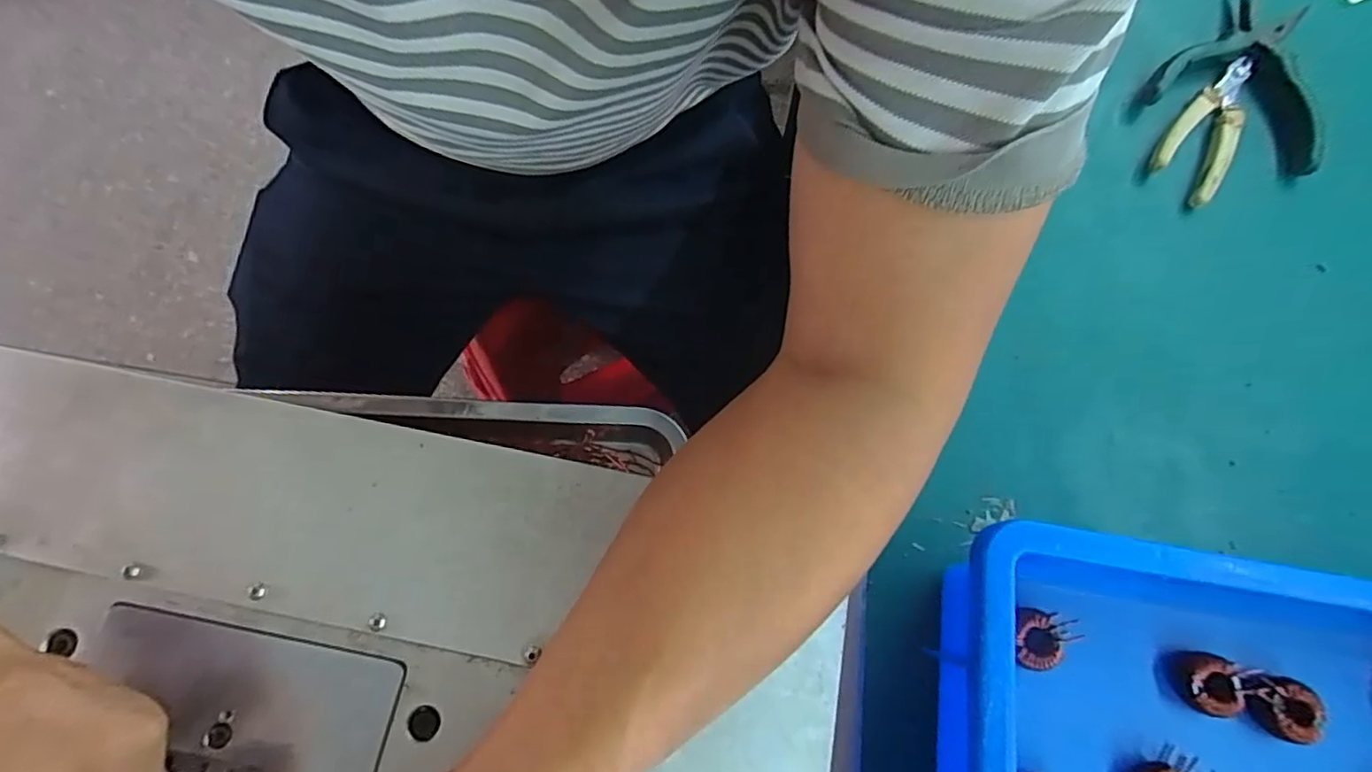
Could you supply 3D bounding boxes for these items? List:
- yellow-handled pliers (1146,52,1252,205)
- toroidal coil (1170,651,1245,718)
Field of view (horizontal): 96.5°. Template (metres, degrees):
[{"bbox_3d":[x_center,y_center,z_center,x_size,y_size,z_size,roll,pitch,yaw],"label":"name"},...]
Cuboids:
[{"bbox_3d":[0.344,-0.169,0.401,0.041,0.014,0.116,38,76,9],"label":"yellow-handled pliers"},{"bbox_3d":[0.256,0.145,0.298,0.026,0.018,0.027,0,74,-2],"label":"toroidal coil"}]

